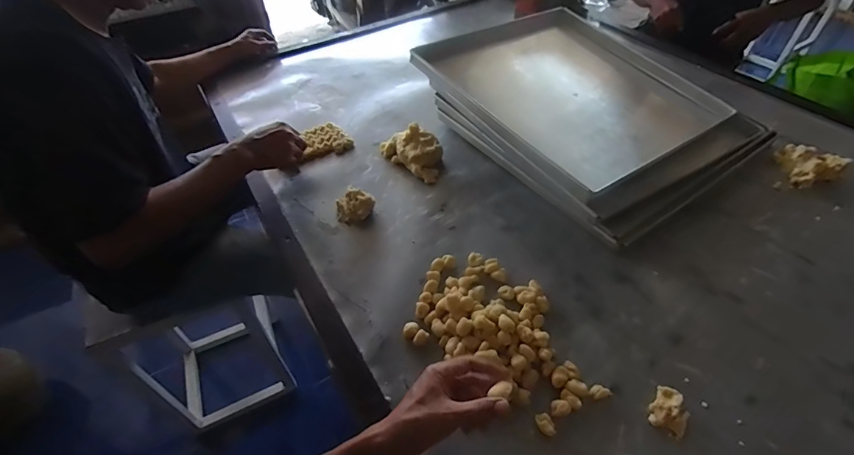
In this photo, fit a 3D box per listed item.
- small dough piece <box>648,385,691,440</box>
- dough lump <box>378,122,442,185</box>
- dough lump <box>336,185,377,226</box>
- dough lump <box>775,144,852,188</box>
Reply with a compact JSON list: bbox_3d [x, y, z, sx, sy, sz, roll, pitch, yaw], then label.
[{"bbox_3d":[0.296,0.222,0.509,0.041,0.019,0.048,25,54,25],"label":"small dough piece"},{"bbox_3d":[-0.024,-0.166,0.860,0.089,0.063,0.160,-36,54,-25],"label":"dough lump"},{"bbox_3d":[-0.137,-0.041,0.772,0.073,0.035,0.065,22,53,23],"label":"dough lump"},{"bbox_3d":[0.727,-0.129,0.802,0.093,0.030,0.095,-10,47,-4],"label":"dough lump"}]

